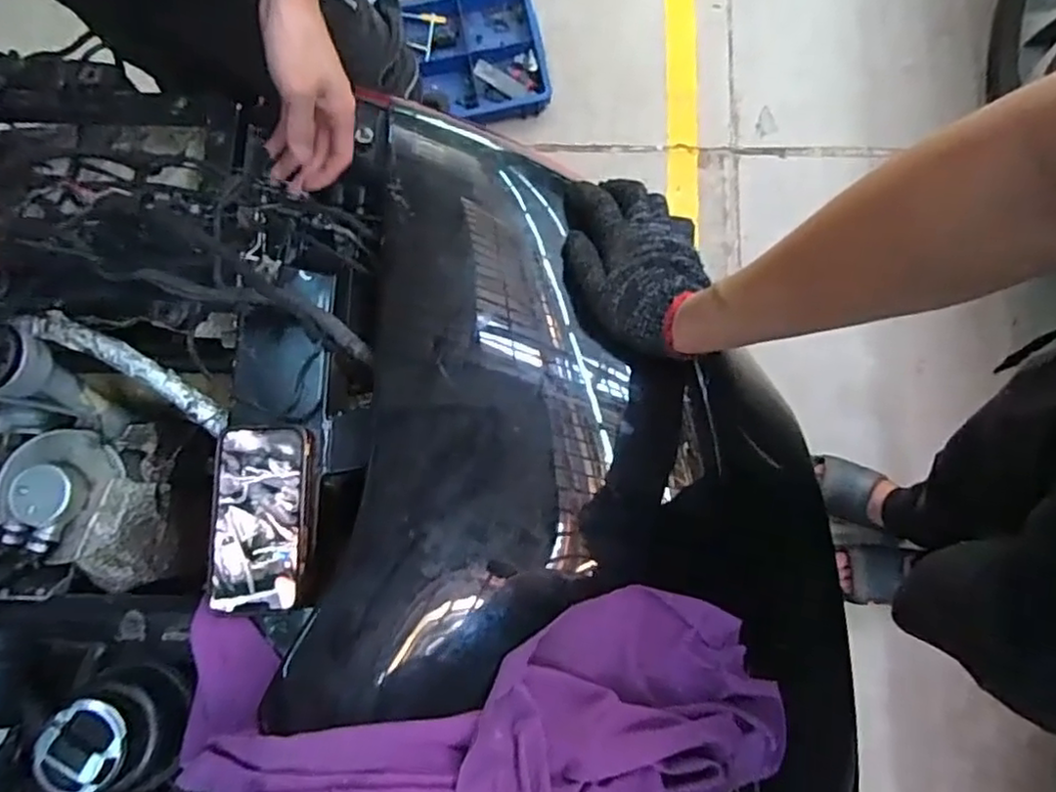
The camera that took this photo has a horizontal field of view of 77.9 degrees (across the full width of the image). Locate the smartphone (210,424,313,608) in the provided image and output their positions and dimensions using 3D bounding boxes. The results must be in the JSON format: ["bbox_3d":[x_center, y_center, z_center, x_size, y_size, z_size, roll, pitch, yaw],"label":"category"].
[{"bbox_3d":[-0.215,0.097,0.525,0.076,0.017,0.142,-2,78,2],"label":"smartphone"}]

